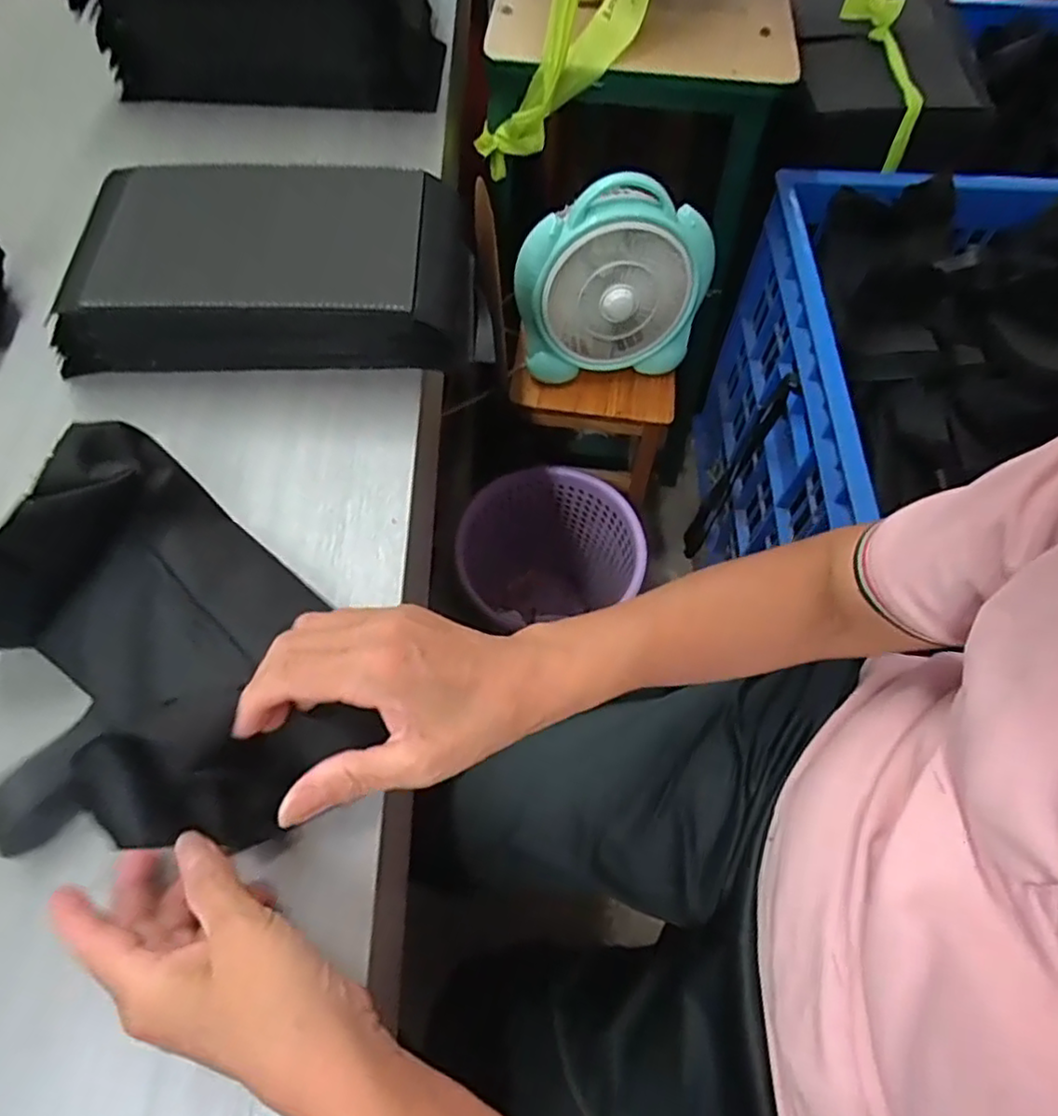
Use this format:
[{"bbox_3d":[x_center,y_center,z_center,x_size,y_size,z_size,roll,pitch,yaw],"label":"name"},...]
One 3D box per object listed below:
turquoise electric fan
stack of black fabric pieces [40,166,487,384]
[{"bbox_3d":[0.104,-0.335,0.816,0.236,0.212,0.094,-6,62,-6],"label":"turquoise electric fan"},{"bbox_3d":[-0.185,-0.214,0.498,0.305,0.084,0.149,-1,62,-3],"label":"stack of black fabric pieces"}]

